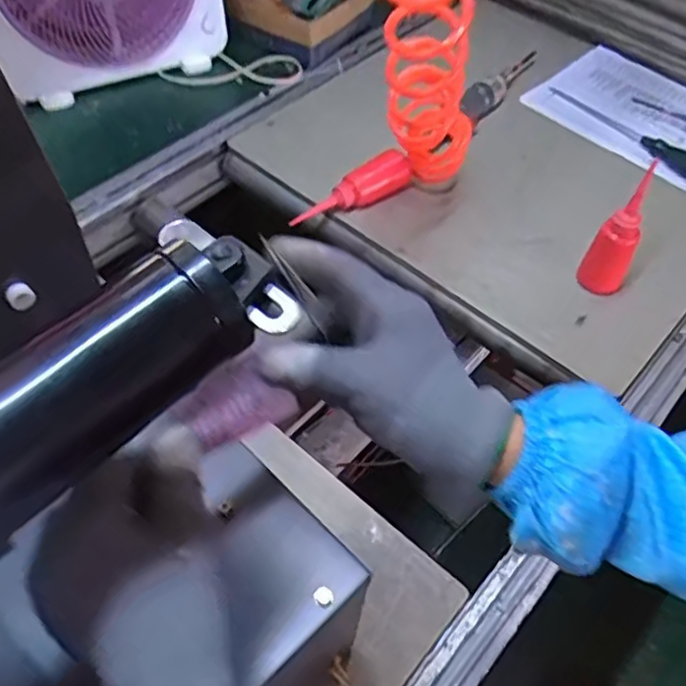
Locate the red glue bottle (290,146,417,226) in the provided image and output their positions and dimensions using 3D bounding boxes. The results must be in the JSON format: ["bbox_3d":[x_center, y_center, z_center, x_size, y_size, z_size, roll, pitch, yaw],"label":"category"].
[{"bbox_3d":[0.018,-0.189,0.822,0.162,0.041,0.049,-34,62,-24],"label":"red glue bottle"}]

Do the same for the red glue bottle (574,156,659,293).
[{"bbox_3d":[0.300,-0.112,0.710,0.048,0.138,0.043,28,57,17],"label":"red glue bottle"}]

